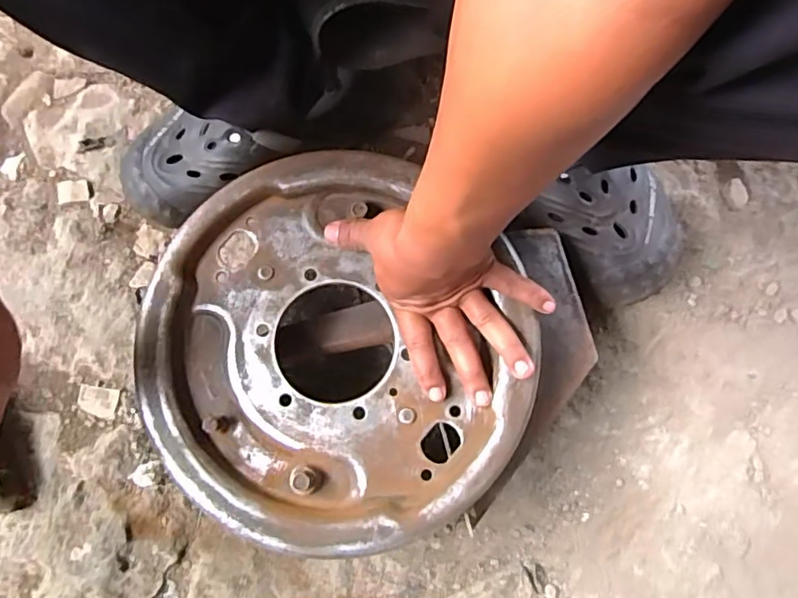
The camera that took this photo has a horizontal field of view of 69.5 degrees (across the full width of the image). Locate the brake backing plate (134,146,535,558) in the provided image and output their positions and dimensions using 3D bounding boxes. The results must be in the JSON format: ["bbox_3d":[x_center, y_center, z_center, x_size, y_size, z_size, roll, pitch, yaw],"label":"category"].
[{"bbox_3d":[-0.054,0.038,0.434,0.297,0.032,0.272,0,75,1],"label":"brake backing plate"}]

